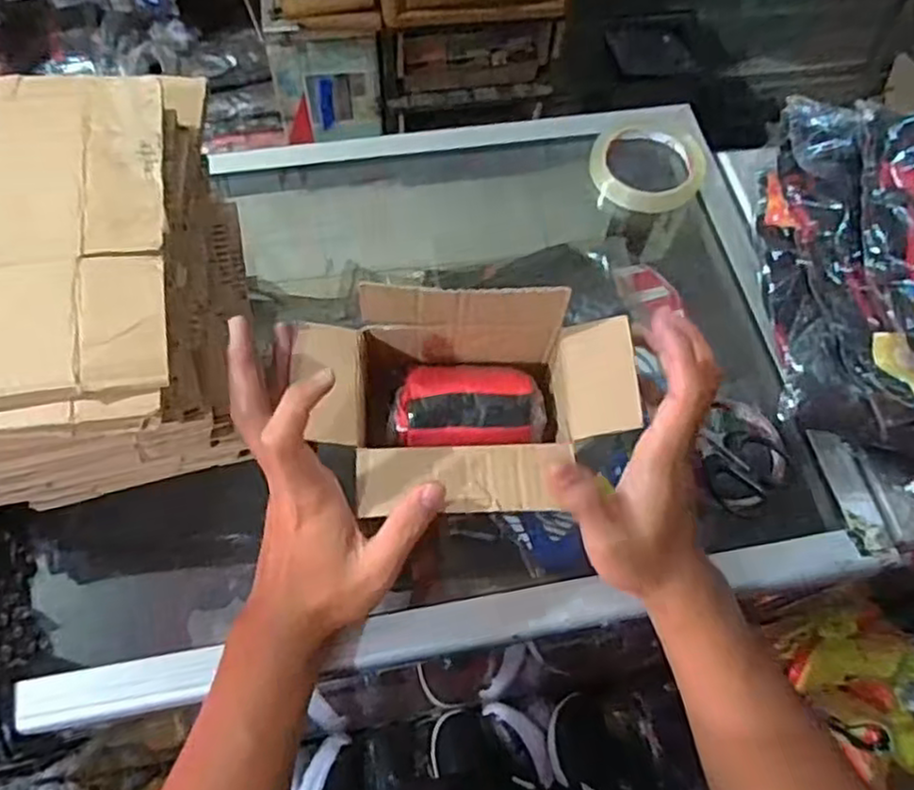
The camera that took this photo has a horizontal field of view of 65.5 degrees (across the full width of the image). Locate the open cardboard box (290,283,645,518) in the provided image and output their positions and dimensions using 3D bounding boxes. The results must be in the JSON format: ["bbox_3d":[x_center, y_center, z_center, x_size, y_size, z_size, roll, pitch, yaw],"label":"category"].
[{"bbox_3d":[0.008,0.011,0.434,0.193,0.080,0.124,0,63,-3],"label":"open cardboard box"}]

